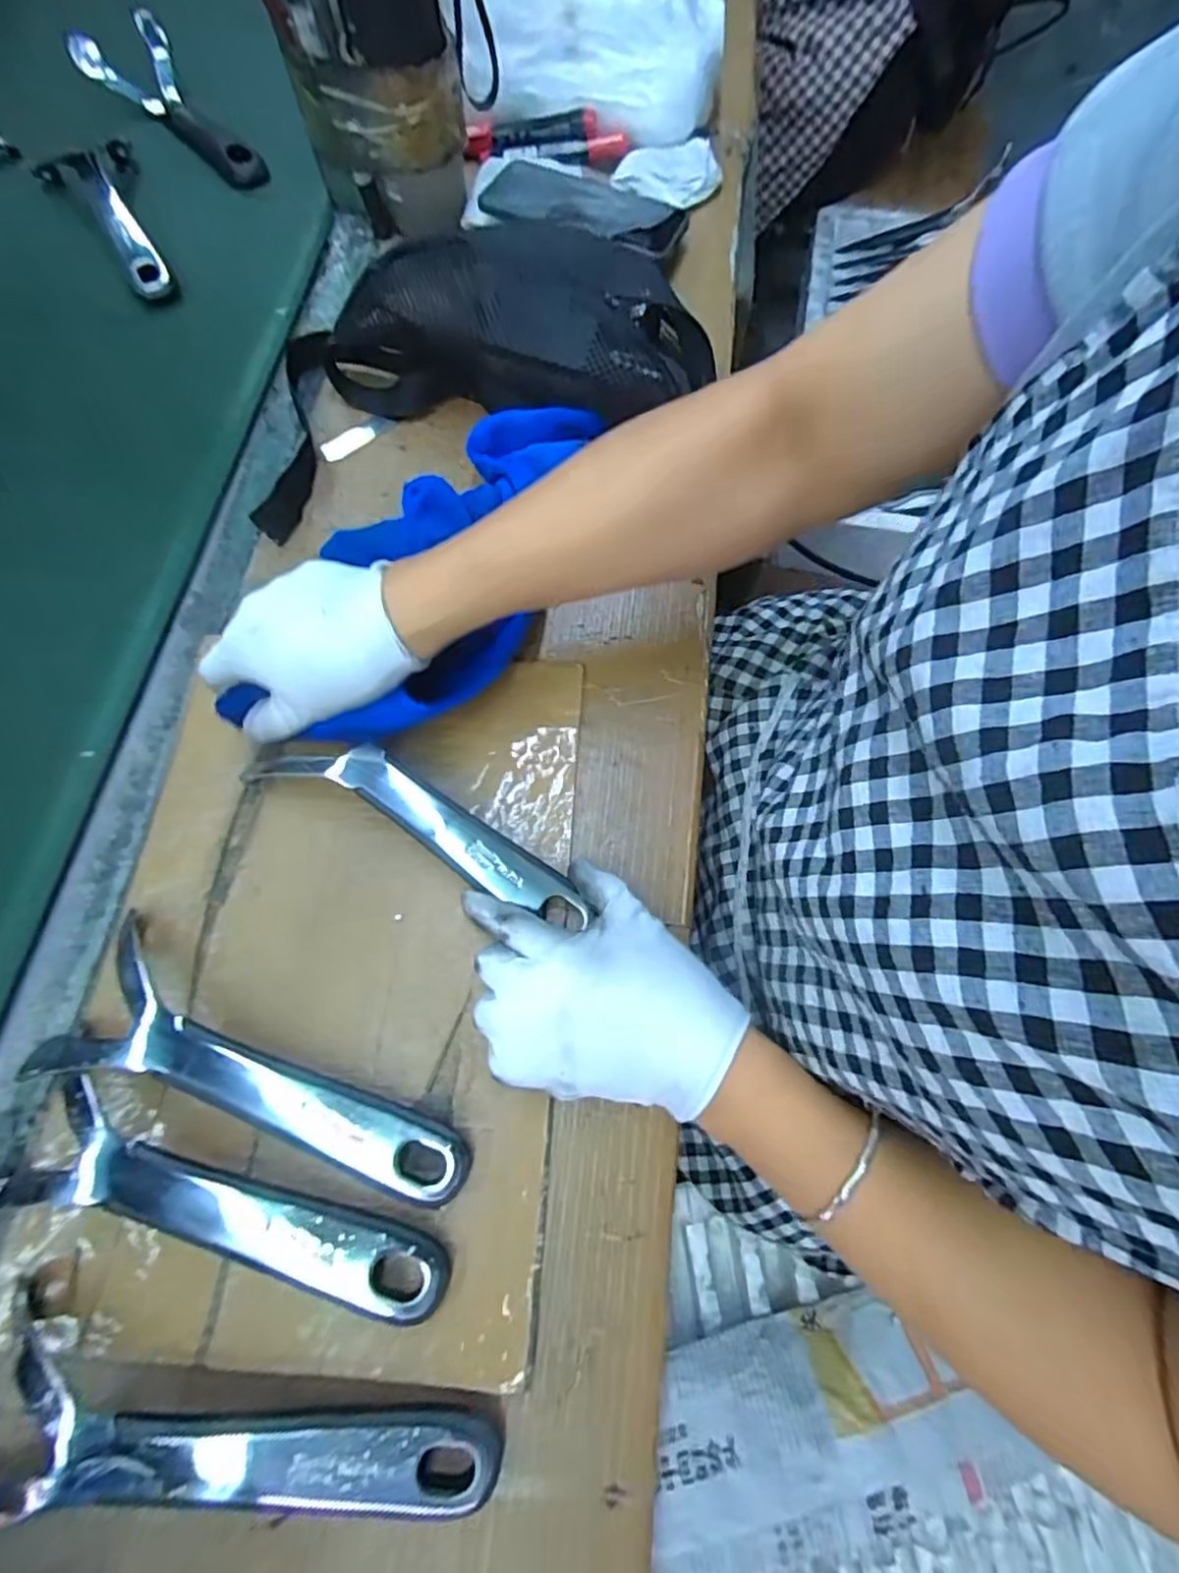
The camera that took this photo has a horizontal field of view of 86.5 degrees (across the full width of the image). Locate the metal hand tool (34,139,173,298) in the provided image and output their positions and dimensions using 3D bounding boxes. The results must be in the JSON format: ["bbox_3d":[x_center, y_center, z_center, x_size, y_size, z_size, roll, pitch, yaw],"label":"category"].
[{"bbox_3d":[-0.416,-0.502,0.543,0.090,0.029,0.224,-29,72,-10],"label":"metal hand tool"}]

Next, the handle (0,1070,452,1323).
[{"bbox_3d":[-0.171,0.187,0.284,0.219,0.034,0.056,14,70,5],"label":"handle"}]

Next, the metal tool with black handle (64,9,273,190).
[{"bbox_3d":[-0.398,-0.632,0.588,0.090,0.037,0.240,-32,73,-11],"label":"metal tool with black handle"}]

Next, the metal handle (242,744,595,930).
[{"bbox_3d":[-0.093,0.018,0.347,0.202,0.019,0.039,28,72,7],"label":"metal handle"}]

